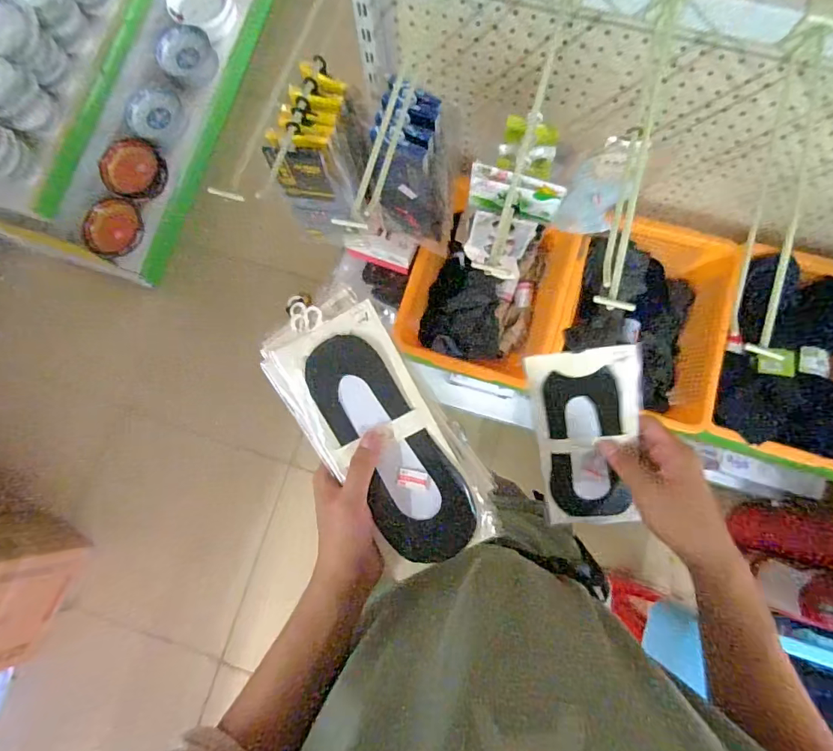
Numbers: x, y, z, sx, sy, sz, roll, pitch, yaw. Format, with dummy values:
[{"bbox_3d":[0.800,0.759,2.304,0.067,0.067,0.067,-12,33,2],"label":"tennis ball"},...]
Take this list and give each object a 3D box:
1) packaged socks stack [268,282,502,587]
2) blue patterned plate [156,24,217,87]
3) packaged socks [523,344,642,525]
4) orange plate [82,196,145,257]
[{"bbox_3d":[-0.034,0.042,0.387,0.106,0.039,0.243,-35,90,-3],"label":"packaged socks stack"},{"bbox_3d":[-0.721,-1.015,1.446,0.160,0.032,0.171,-9,105,-34],"label":"blue patterned plate"},{"bbox_3d":[0.170,0.069,0.451,0.095,0.013,0.207,-6,119,19],"label":"packaged socks"},{"bbox_3d":[-0.925,-0.453,1.398,0.017,0.143,0.187,10,60,32],"label":"orange plate"}]

